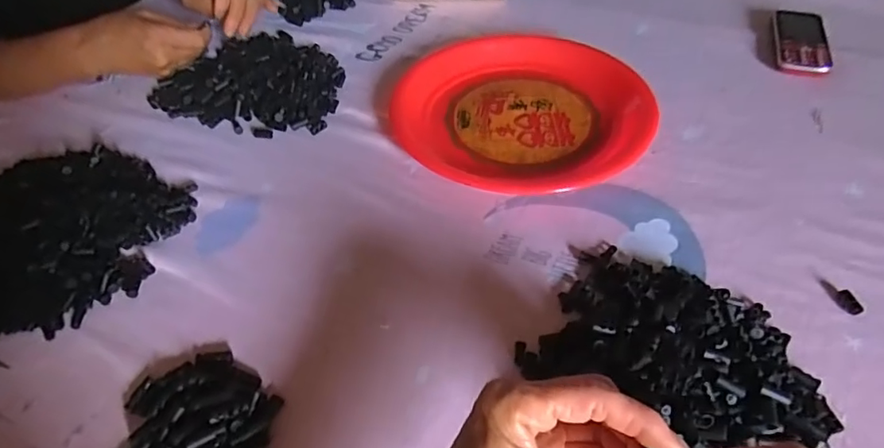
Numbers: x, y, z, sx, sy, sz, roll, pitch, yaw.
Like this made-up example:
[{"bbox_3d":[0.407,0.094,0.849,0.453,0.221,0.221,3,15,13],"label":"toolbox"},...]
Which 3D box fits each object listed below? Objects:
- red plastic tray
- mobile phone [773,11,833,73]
[{"bbox_3d":[0.076,-0.133,0.576,0.243,0.026,0.255,-8,48,-2],"label":"red plastic tray"},{"bbox_3d":[0.403,-0.208,0.619,0.053,0.013,0.123,10,50,14],"label":"mobile phone"}]

